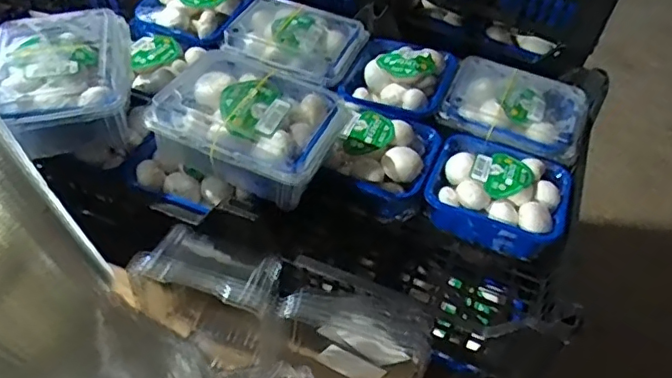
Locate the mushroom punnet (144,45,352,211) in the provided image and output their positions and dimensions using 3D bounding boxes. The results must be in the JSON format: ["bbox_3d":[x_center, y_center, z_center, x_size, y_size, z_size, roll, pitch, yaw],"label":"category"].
[{"bbox_3d":[-0.085,-0.059,0.562,0.165,0.074,0.144,19,50,11],"label":"mushroom punnet"}]

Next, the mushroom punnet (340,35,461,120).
[{"bbox_3d":[0.081,-0.142,0.725,0.128,0.058,0.138,20,50,12],"label":"mushroom punnet"}]

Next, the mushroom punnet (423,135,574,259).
[{"bbox_3d":[0.179,0.010,0.635,0.150,0.082,0.119,20,50,12],"label":"mushroom punnet"}]

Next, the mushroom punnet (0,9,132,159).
[{"bbox_3d":[-0.272,-0.103,0.573,0.130,0.083,0.161,-10,51,-14],"label":"mushroom punnet"}]

